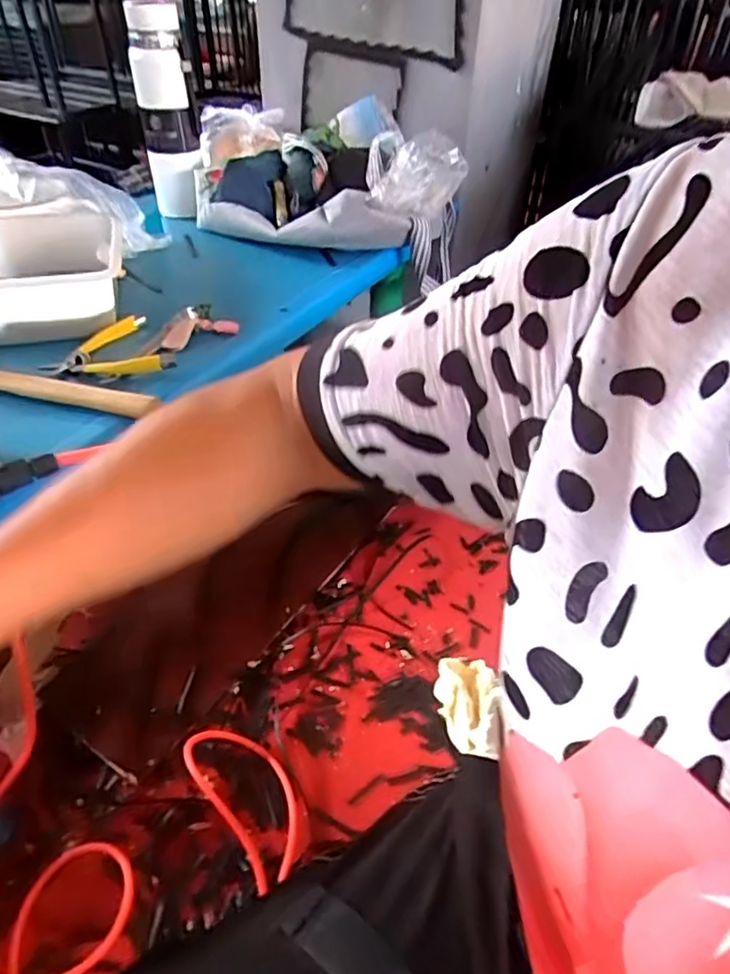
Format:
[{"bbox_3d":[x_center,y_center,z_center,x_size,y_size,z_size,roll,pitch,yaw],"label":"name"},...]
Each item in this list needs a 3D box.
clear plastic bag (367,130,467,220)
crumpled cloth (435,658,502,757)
[{"bbox_3d":[0.071,-0.434,0.836,0.143,0.097,0.039,-15,44,-19],"label":"clear plastic bag"},{"bbox_3d":[0.072,0.150,0.407,0.036,0.037,0.077,-2,41,-5],"label":"crumpled cloth"}]

